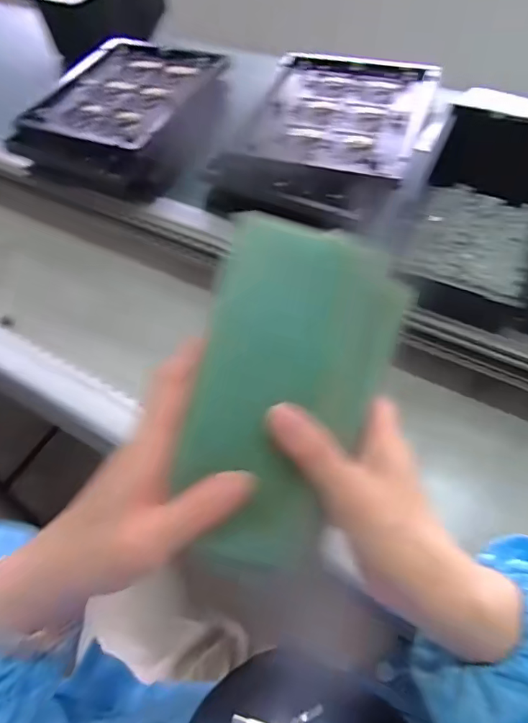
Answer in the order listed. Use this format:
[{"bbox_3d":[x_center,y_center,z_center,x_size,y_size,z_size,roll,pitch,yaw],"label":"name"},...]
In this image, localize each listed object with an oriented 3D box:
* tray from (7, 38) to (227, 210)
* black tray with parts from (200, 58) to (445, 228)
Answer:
[{"bbox_3d":[-0.213,-0.393,0.730,0.243,0.078,0.283,21,61,17],"label":"tray"},{"bbox_3d":[0.083,-0.314,0.640,0.250,0.055,0.335,17,60,15],"label":"black tray with parts"}]

